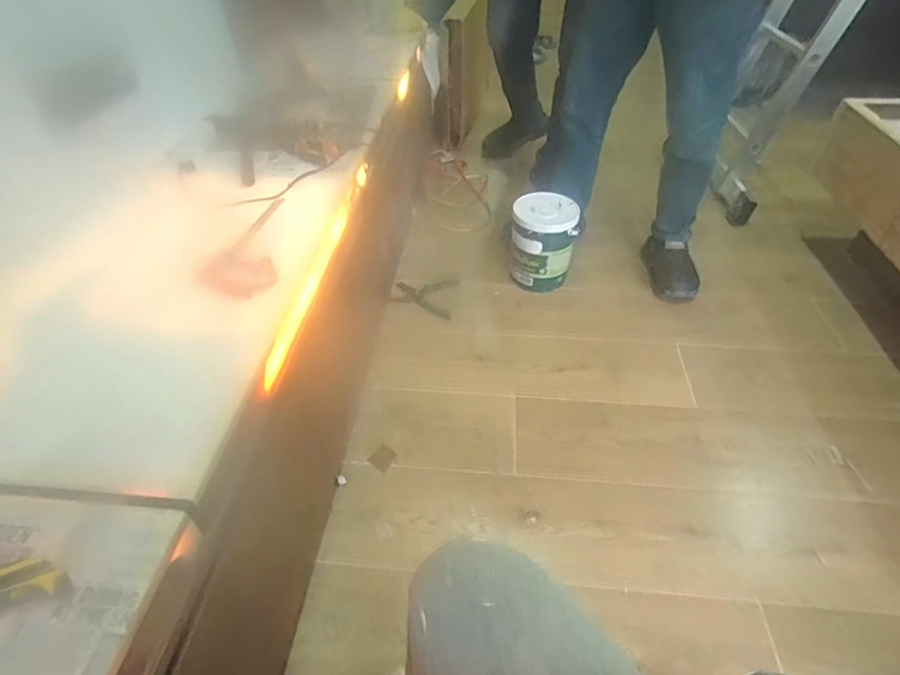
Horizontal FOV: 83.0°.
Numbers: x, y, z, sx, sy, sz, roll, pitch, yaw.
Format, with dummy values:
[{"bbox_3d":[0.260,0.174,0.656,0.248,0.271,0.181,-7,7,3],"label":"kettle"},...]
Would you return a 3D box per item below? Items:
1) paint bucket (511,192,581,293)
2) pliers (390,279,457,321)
[{"bbox_3d":[0.254,-0.260,1.403,0.166,0.206,0.168,-1,46,1],"label":"paint bucket"},{"bbox_3d":[-0.070,-0.117,1.406,0.169,0.021,0.131,8,45,10],"label":"pliers"}]

